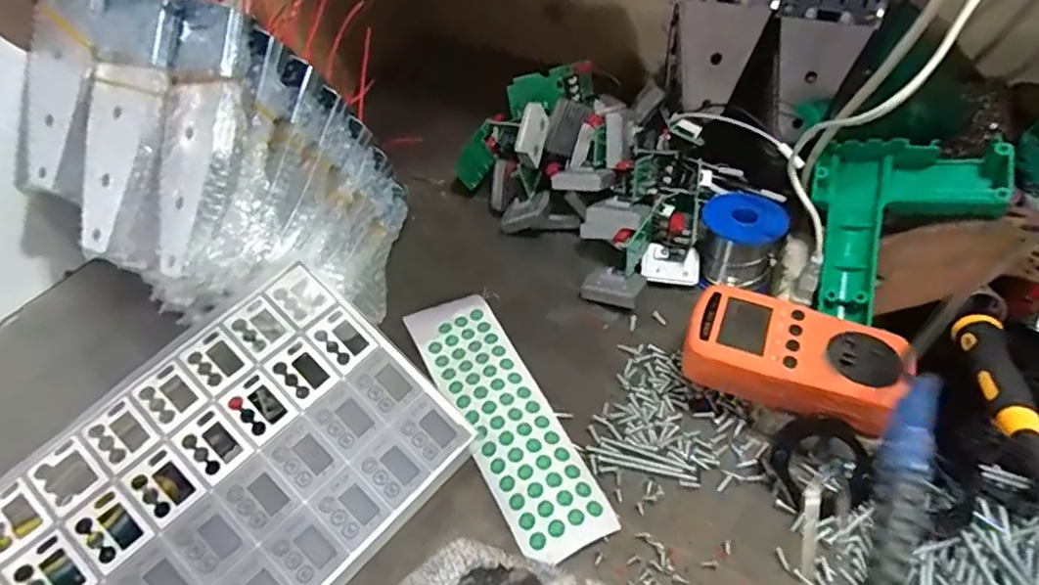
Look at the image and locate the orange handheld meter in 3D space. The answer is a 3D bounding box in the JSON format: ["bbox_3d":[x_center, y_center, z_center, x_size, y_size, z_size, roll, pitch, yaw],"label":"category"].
[{"bbox_3d":[0.169,0.043,0.380,0.126,0.030,0.075,16,48,15],"label":"orange handheld meter"}]

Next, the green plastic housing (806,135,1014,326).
[{"bbox_3d":[0.264,-0.043,0.429,0.115,0.029,0.137,13,77,30],"label":"green plastic housing"}]

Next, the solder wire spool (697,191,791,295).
[{"bbox_3d":[0.178,-0.042,0.495,0.065,0.061,0.059,18,48,17],"label":"solder wire spool"}]

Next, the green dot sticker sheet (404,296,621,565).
[{"bbox_3d":[-0.014,0.077,0.413,0.061,0.010,0.211,-23,51,-15],"label":"green dot sticker sheet"}]

